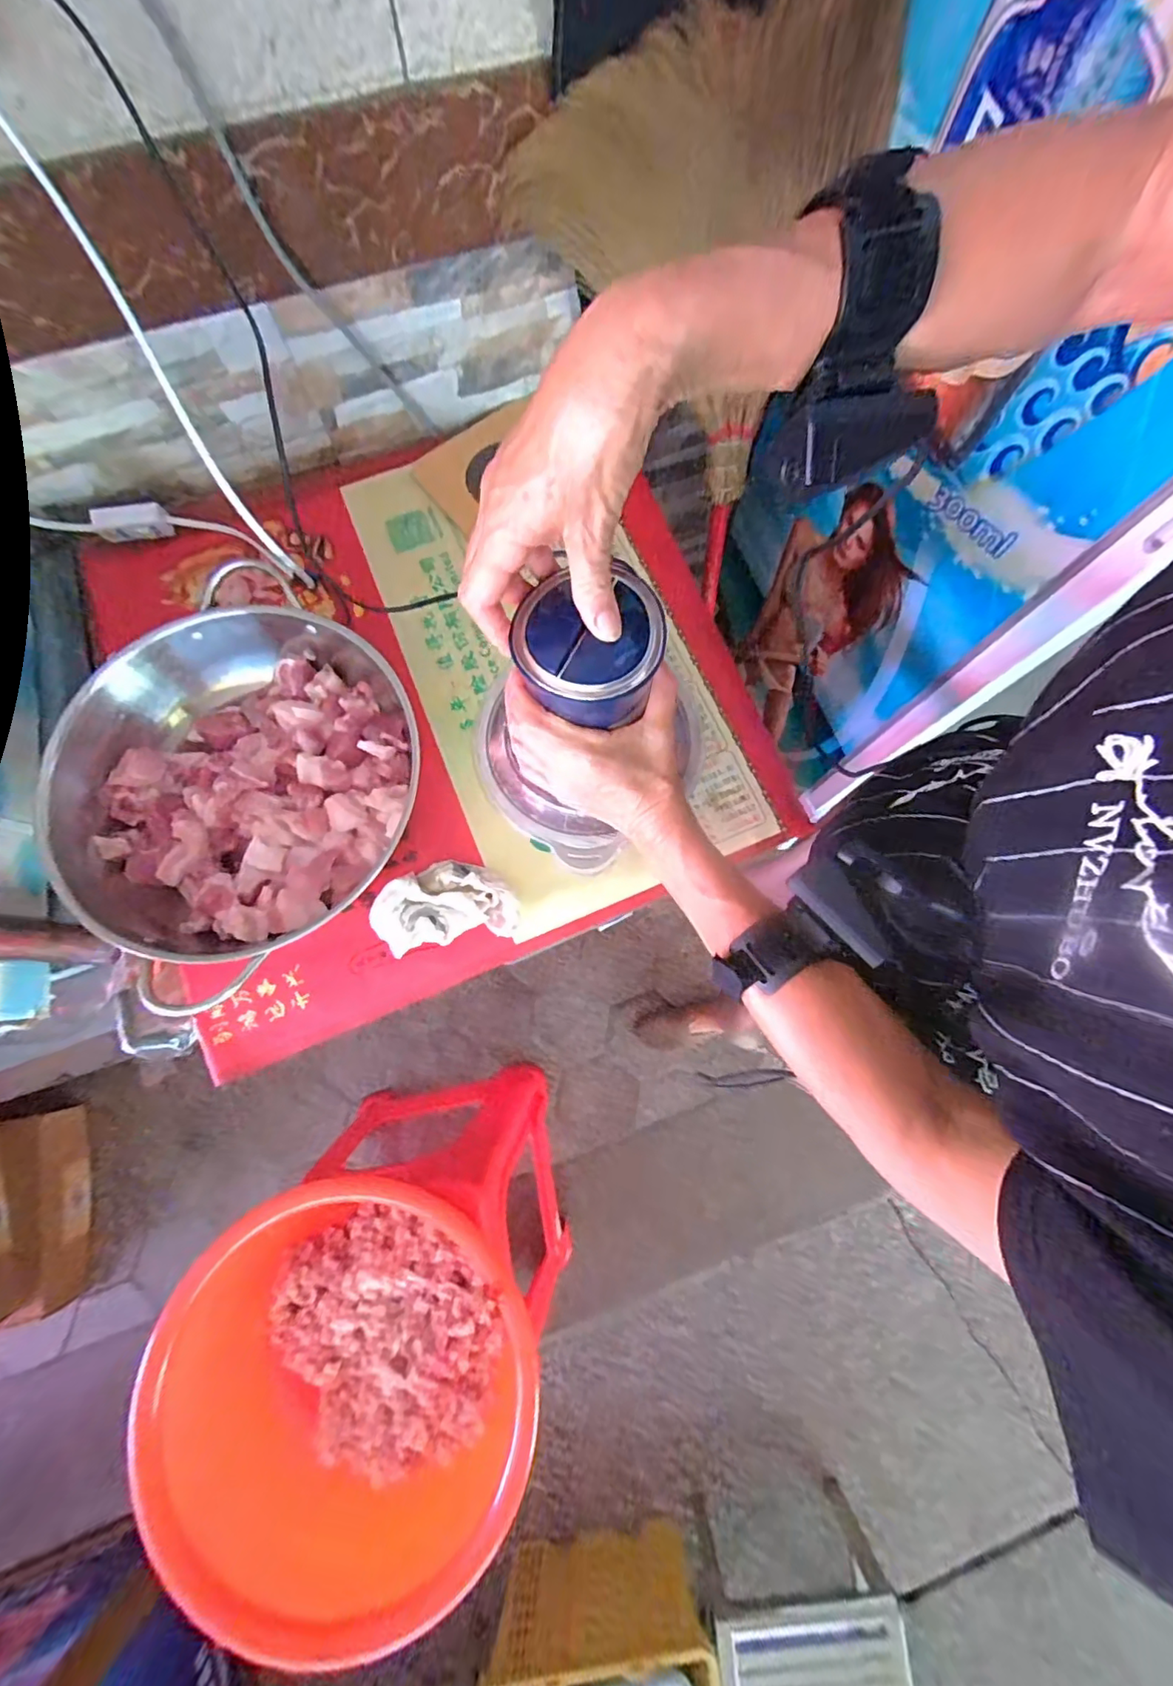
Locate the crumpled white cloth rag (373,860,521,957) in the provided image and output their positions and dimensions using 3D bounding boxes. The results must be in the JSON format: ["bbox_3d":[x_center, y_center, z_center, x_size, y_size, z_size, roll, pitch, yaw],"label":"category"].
[{"bbox_3d":[-0.126,0.054,0.492,0.124,0.031,0.072,-11,75,-2],"label":"crumpled white cloth rag"}]

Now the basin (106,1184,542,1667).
[{"bbox_3d":[-0.247,0.579,0.601,0.353,0.131,0.384,0,74,1],"label":"basin"}]

